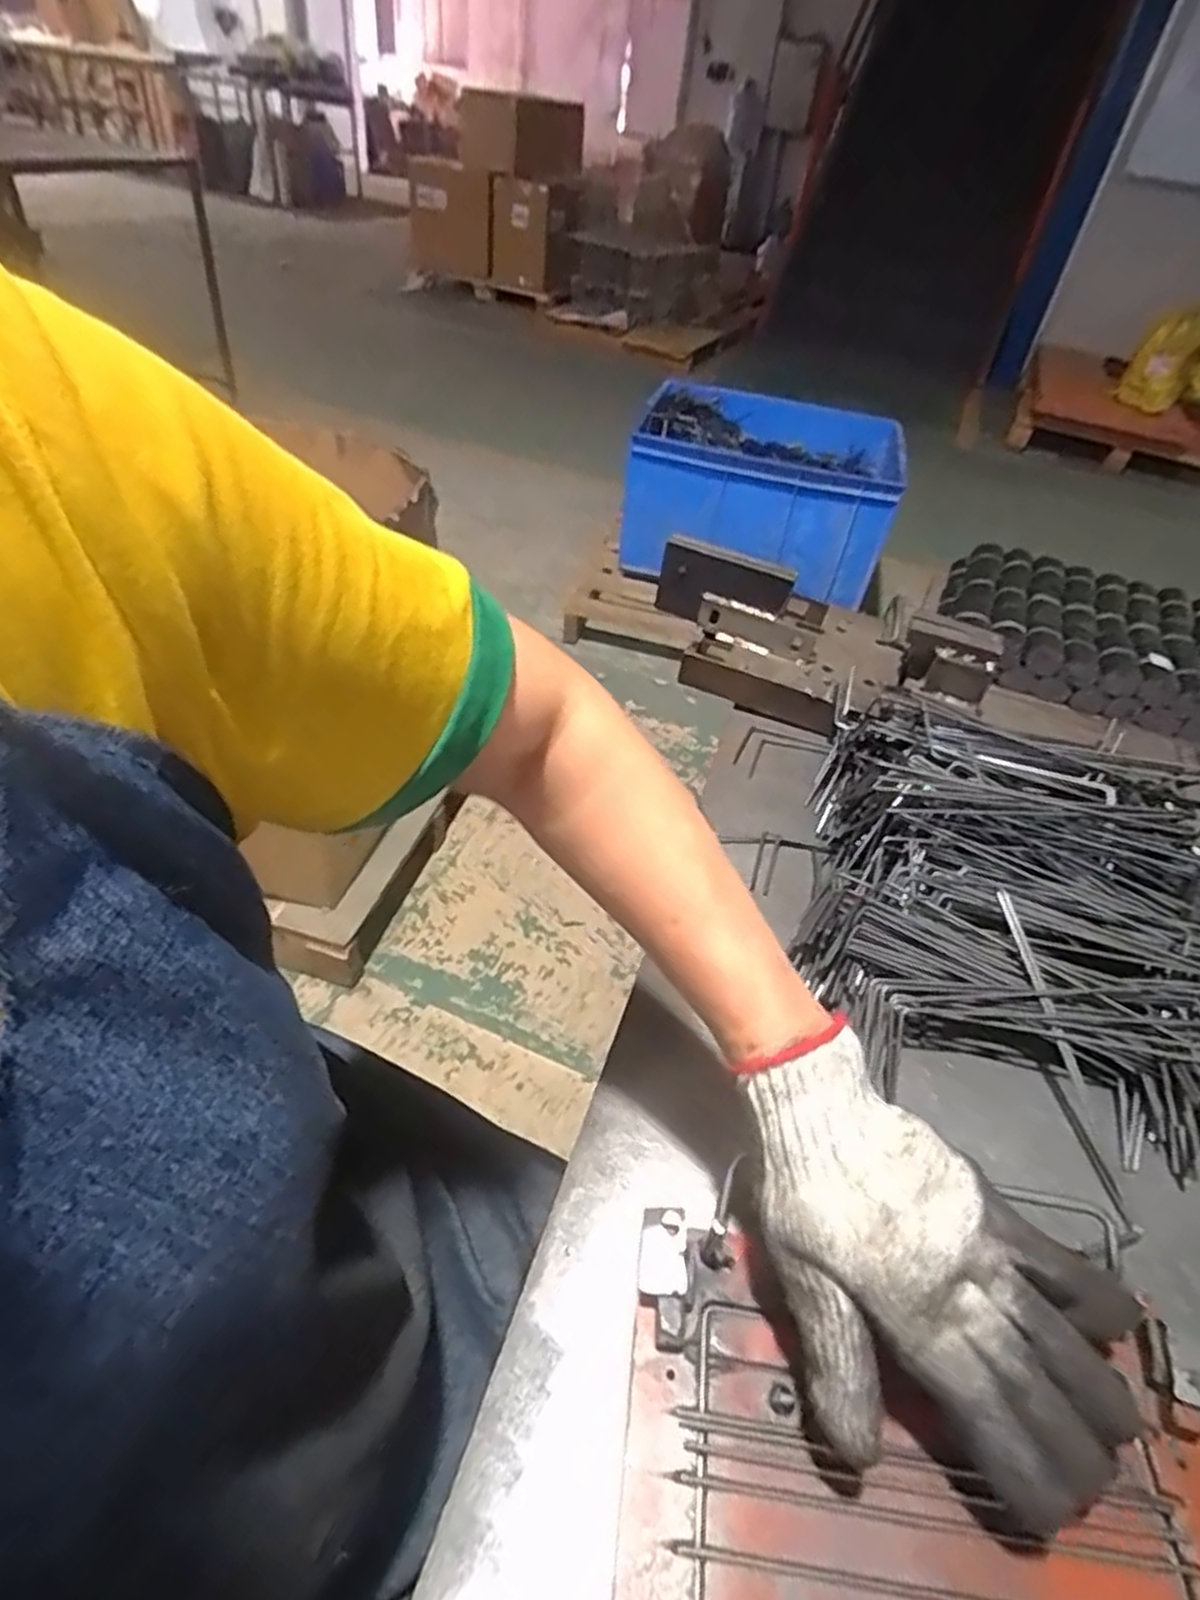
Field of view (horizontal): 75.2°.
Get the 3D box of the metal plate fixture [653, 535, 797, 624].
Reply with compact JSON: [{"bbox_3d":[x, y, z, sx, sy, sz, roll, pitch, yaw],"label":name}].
[{"bbox_3d":[0.113,-0.195,0.723,0.121,0.072,0.018,21,45,13],"label":"metal plate fixture"}]

